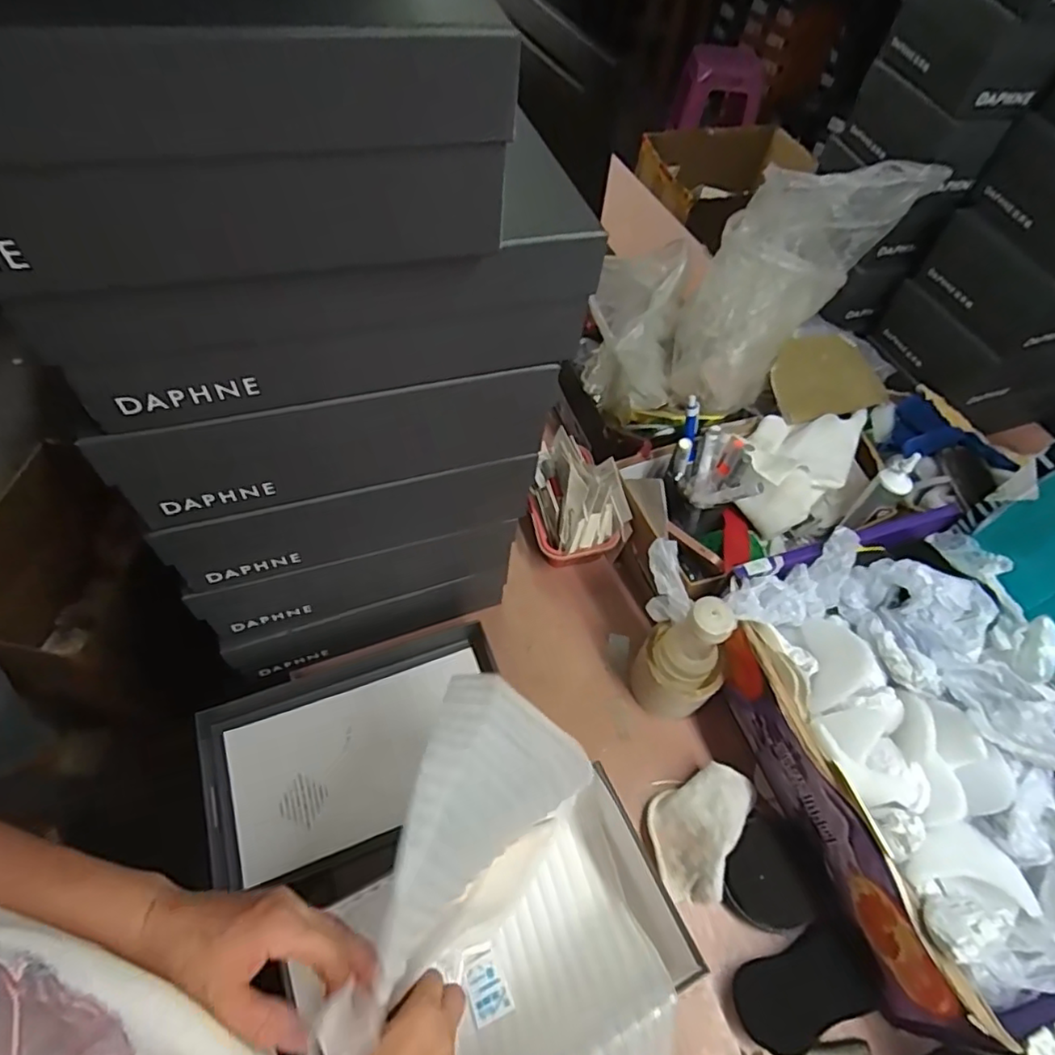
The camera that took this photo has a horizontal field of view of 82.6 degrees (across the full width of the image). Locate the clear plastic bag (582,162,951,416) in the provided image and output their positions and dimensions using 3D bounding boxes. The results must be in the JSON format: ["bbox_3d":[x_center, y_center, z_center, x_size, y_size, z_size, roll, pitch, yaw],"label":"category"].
[{"bbox_3d":[0.234,-0.295,0.735,0.334,0.260,0.199,-28,63,-21],"label":"clear plastic bag"}]

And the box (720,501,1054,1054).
[{"bbox_3d":[0.394,0.190,0.567,0.308,0.157,0.394,-16,59,-15],"label":"box"}]

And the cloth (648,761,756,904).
[{"bbox_3d":[0.166,0.293,0.590,0.081,0.043,0.120,28,59,14],"label":"cloth"}]

